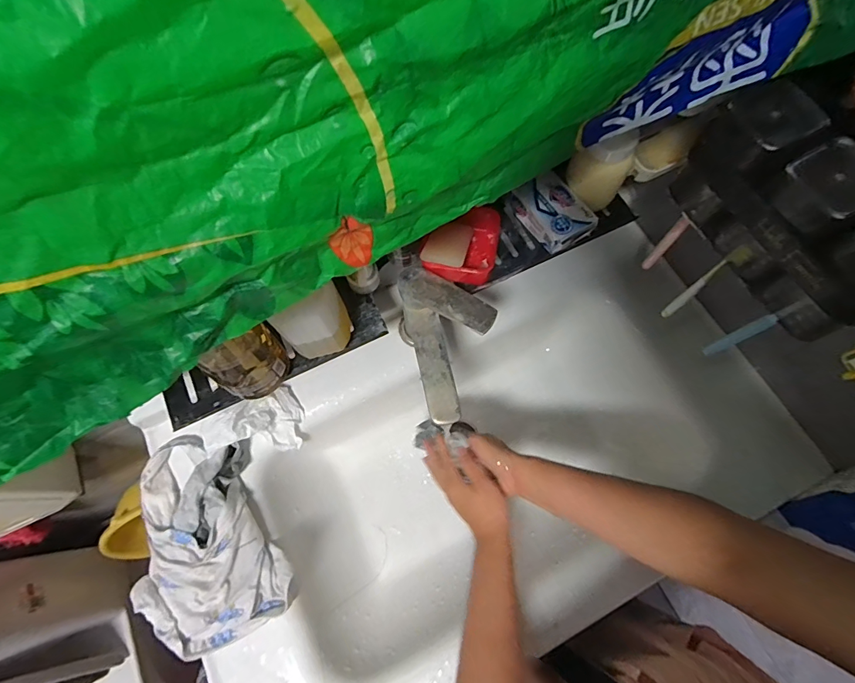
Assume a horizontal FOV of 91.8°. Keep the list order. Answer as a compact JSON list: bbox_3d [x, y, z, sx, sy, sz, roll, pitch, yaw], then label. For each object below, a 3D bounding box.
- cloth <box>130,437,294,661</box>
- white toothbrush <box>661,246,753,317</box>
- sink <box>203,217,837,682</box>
[{"bbox_3d":[-0.280,0.238,0.506,0.158,0.051,0.247,-26,73,-10],"label":"cloth"},{"bbox_3d":[0.314,-0.065,0.475,0.011,0.153,0.015,-34,74,-12],"label":"white toothbrush"},{"bbox_3d":[0.086,0.183,0.623,0.789,0.162,0.435,-26,73,-10],"label":"sink"}]

